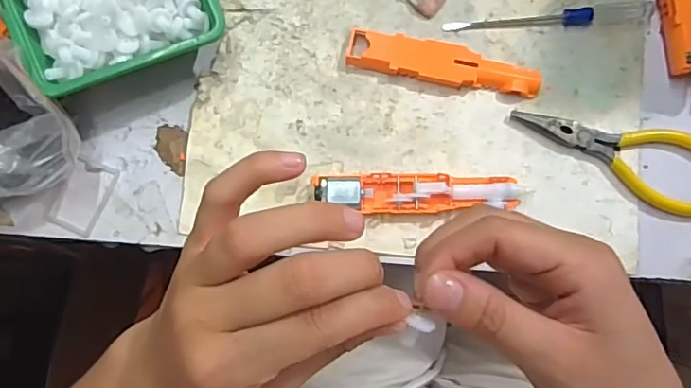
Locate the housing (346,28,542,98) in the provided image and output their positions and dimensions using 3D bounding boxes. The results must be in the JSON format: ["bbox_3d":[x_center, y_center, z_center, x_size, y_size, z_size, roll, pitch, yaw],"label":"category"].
[{"bbox_3d":[0.061,-0.080,0.343,0.119,0.012,0.023,11,84,4],"label":"housing"}]

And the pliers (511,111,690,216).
[{"bbox_3d":[0.169,-0.031,0.338,0.124,0.009,0.048,28,86,6],"label":"pliers"}]

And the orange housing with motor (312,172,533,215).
[{"bbox_3d":[0.045,0.000,0.331,0.122,0.022,0.023,0,84,3],"label":"orange housing with motor"}]

